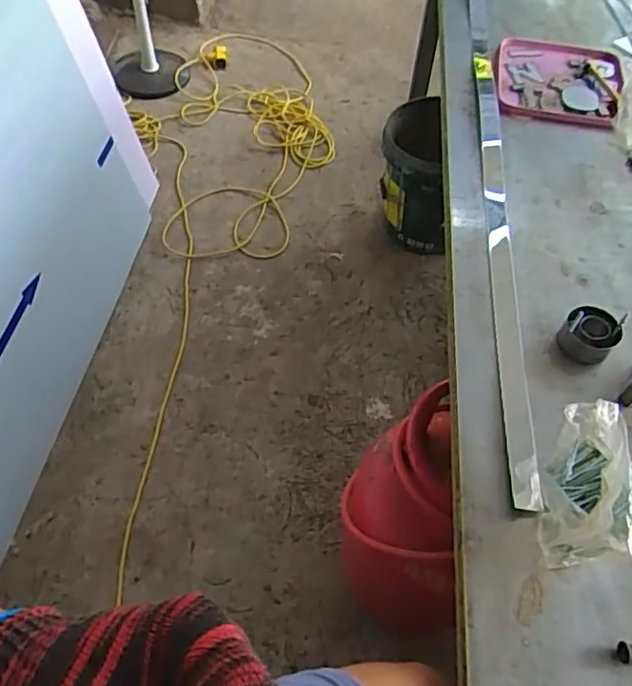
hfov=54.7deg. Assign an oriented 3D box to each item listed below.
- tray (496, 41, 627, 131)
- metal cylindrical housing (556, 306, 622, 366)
[{"bbox_3d":[0.362,-0.398,0.911,0.179,0.018,0.214,14,55,7],"label":"tray"},{"bbox_3d":[0.279,-0.011,0.623,0.051,0.036,0.050,1,54,-2],"label":"metal cylindrical housing"}]

